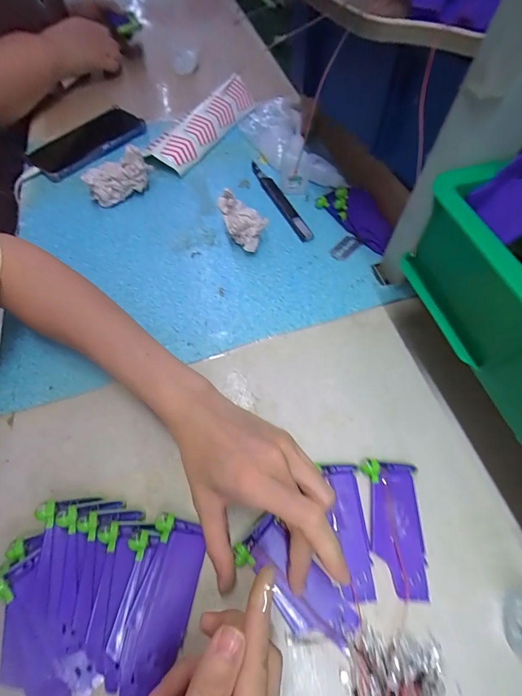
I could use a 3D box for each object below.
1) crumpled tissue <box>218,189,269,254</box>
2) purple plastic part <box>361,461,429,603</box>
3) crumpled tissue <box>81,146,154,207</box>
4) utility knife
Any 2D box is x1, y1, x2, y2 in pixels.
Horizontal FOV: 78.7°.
[{"bbox_3d":[-0.022,-0.138,0.355,0.052,0.056,0.039,5,62,5],"label":"crumpled tissue"},{"bbox_3d":[0.100,0.132,0.236,0.039,0.010,0.087,3,61,4],"label":"purple plastic part"},{"bbox_3d":[-0.183,-0.220,0.413,0.081,0.051,0.026,-30,64,-14],"label":"crumpled tissue"},{"bbox_3d":[0.024,-0.196,0.422,0.016,0.015,0.169,-24,63,-10],"label":"utility knife"}]

